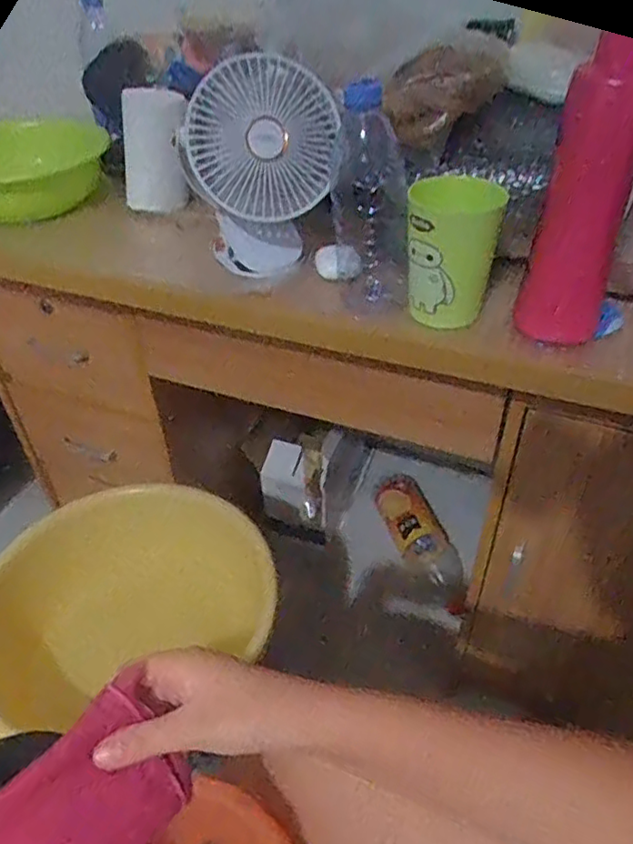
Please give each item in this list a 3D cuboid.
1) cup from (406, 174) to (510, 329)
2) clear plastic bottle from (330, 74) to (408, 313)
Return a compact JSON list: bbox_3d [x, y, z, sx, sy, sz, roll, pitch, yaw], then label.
[{"bbox_3d":[0.123,-0.157,0.574,0.077,0.120,0.079,11,43,14],"label":"cup"},{"bbox_3d":[0.047,-0.197,0.571,0.055,0.189,0.074,-6,42,-5],"label":"clear plastic bottle"}]

